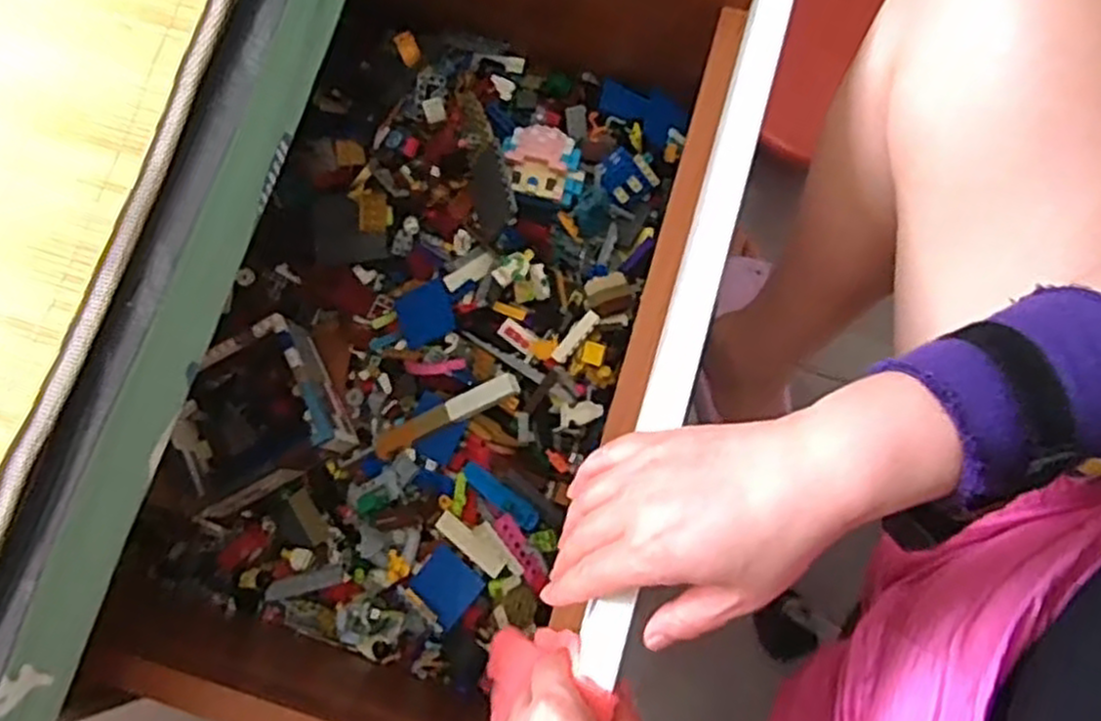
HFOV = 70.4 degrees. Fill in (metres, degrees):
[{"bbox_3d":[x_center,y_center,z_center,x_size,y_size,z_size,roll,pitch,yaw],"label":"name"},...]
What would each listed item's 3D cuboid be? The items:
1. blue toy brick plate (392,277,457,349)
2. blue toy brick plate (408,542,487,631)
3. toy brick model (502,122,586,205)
[{"bbox_3d":[-0.107,-0.040,0.661,0.054,0.004,0.047,-22,78,18],"label":"blue toy brick plate"},{"bbox_3d":[-0.079,0.169,0.591,0.047,0.005,0.044,38,81,12],"label":"blue toy brick plate"},{"bbox_3d":[-0.005,-0.159,0.624,0.062,0.024,0.060,6,76,5],"label":"toy brick model"}]

